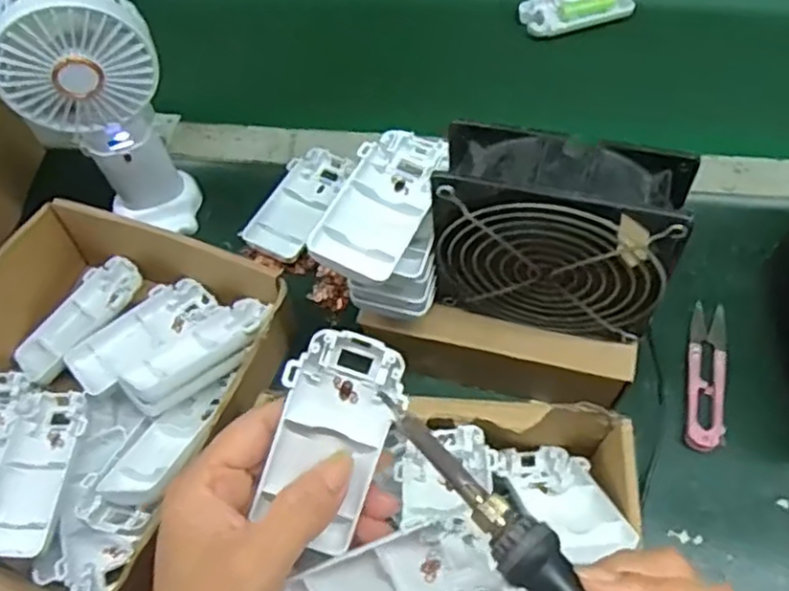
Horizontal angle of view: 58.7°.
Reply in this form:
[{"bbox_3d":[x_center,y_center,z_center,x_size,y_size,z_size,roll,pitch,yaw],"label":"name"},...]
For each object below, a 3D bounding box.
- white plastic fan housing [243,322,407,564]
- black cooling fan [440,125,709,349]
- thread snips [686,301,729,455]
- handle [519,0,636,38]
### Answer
[{"bbox_3d":[-0.029,0.061,0.303,0.049,0.014,0.092,21,94,-3],"label":"white plastic fan housing"},{"bbox_3d":[0.083,-0.031,0.371,0.116,0.119,0.046,13,62,11],"label":"black cooling fan"},{"bbox_3d":[0.199,0.048,0.444,0.024,0.012,0.102,11,61,10],"label":"thread snips"},{"bbox_3d":[0.160,-0.255,0.621,0.100,0.010,0.047,-15,60,-6],"label":"handle"}]

